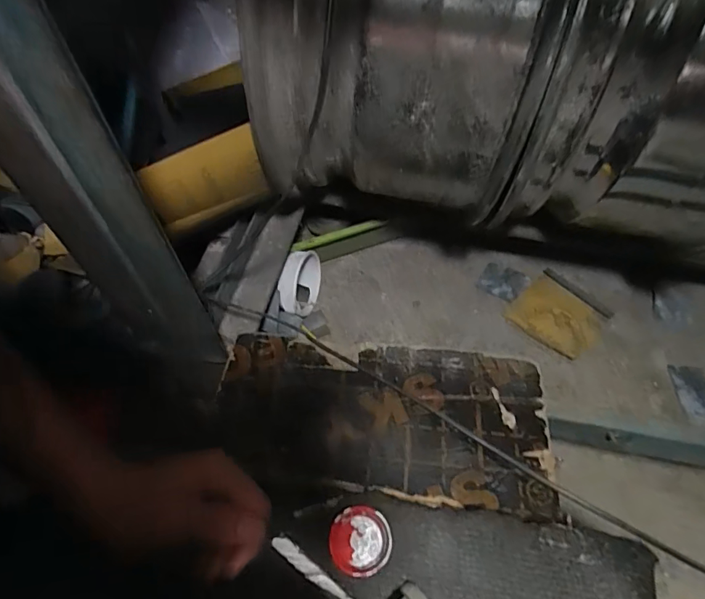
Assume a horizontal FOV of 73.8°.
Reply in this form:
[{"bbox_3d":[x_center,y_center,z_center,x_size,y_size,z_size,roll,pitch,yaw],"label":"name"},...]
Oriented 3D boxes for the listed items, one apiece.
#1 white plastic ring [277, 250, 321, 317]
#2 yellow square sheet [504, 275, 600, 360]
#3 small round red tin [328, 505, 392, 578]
[{"bbox_3d":[-0.072,-0.025,0.649,0.033,0.101,0.089,12,58,9],"label":"white plastic ring"},{"bbox_3d":[0.290,0.027,0.669,0.091,0.006,0.116,-36,63,-20],"label":"yellow square sheet"},{"bbox_3d":[0.006,0.181,0.352,0.045,0.011,0.046,-1,57,1],"label":"small round red tin"}]

